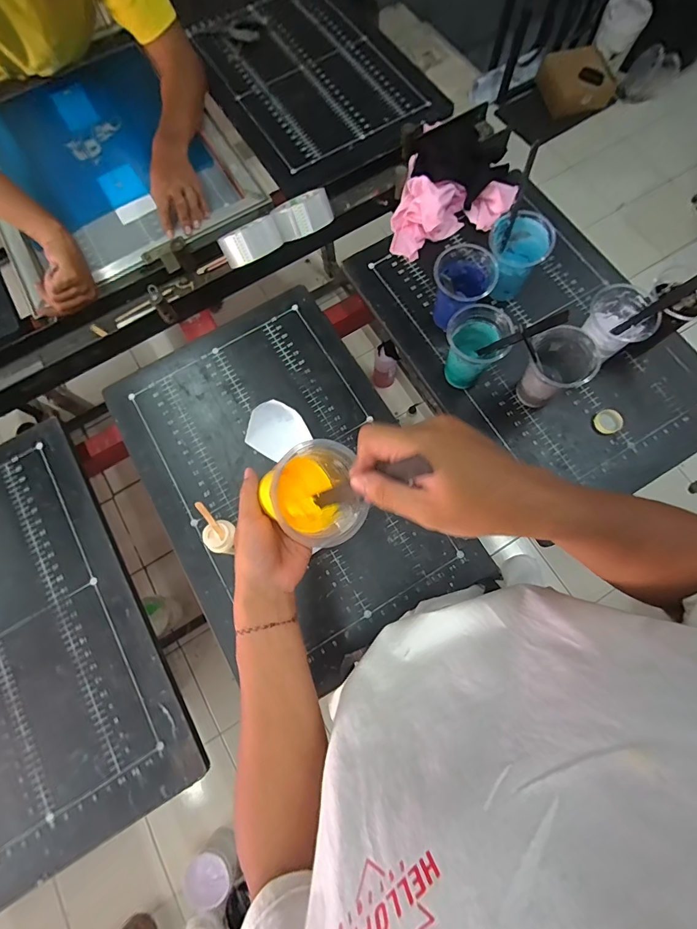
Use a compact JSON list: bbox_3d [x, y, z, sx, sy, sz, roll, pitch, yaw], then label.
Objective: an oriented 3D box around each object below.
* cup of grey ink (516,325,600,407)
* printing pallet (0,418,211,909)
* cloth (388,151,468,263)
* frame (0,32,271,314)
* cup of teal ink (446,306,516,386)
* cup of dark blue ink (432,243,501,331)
[{"bbox_3d":[0.288,-0.134,0.579,0.084,0.111,0.088,-1,75,3],"label":"cup of grey ink"},{"bbox_3d":[-0.508,0.264,0.581,0.402,0.023,0.587,-30,78,-7],"label":"printing pallet"},{"bbox_3d":[0.132,-0.442,0.718,0.126,0.051,0.147,28,78,10],"label":"cloth"},{"bbox_3d":[-0.487,-0.615,0.797,0.462,0.038,0.614,-29,78,-7],"label":"frame"},{"bbox_3d":[0.181,-0.170,0.600,0.086,0.119,0.077,41,80,12],"label":"cup of teal ink"},{"bbox_3d":[0.166,-0.260,0.618,0.087,0.113,0.093,-1,75,3],"label":"cup of dark blue ink"}]

